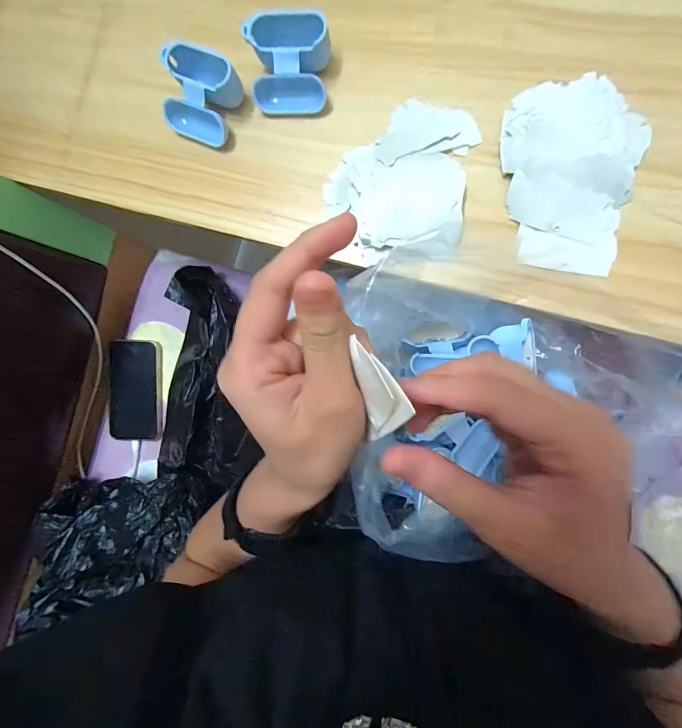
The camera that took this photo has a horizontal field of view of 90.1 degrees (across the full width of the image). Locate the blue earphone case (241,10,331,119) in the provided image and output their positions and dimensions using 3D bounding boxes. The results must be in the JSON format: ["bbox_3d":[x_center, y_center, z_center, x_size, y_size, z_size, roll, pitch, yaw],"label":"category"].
[{"bbox_3d":[-0.044,-0.255,0.286,0.065,0.037,0.060,6,91,9],"label":"blue earphone case"}]

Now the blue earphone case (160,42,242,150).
[{"bbox_3d":[-0.125,-0.239,0.309,0.063,0.045,0.062,28,94,8],"label":"blue earphone case"}]

